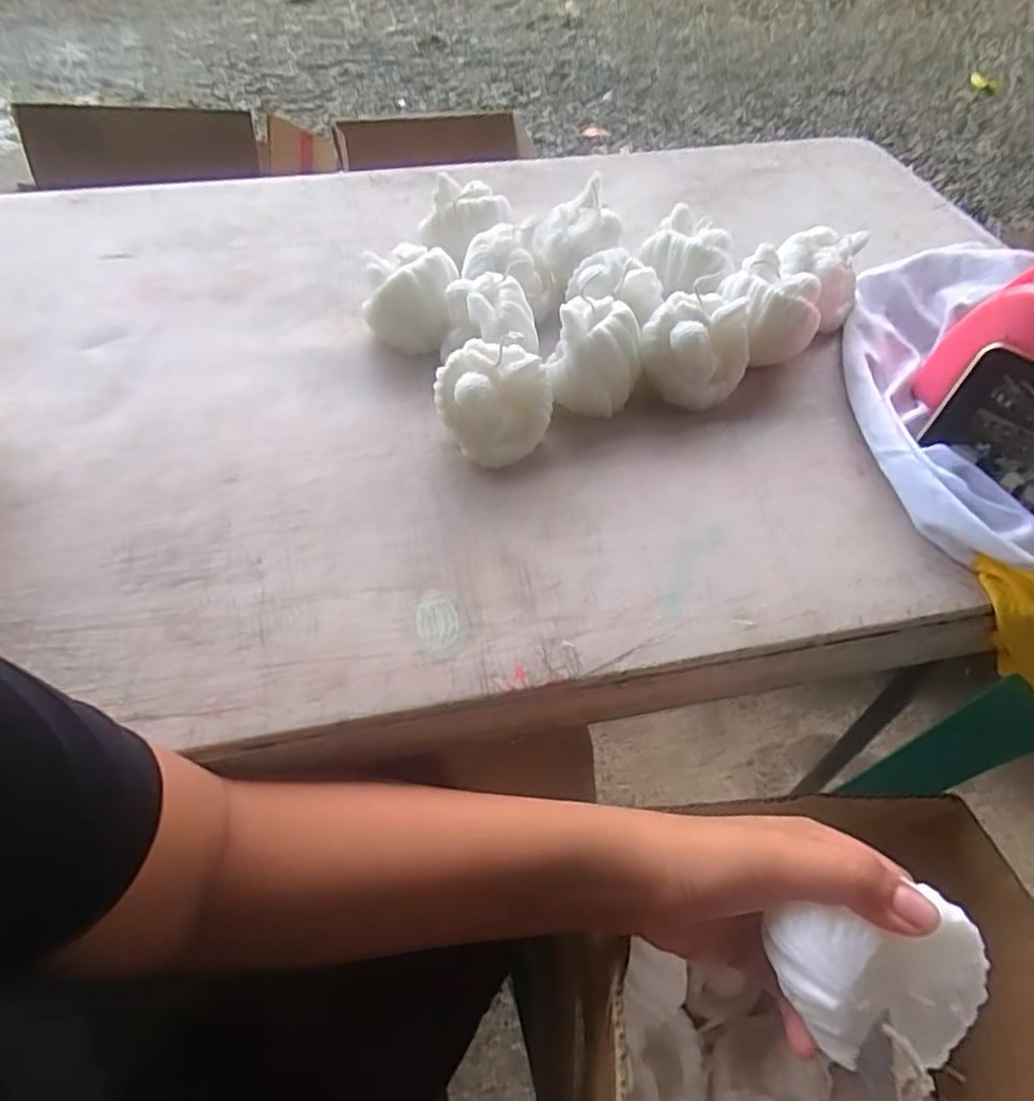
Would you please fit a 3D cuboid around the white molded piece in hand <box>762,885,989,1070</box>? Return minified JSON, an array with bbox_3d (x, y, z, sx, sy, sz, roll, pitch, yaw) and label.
[{"bbox_3d":[0.132,0.151,0.242,0.065,0.030,0.047,-5,52,-6],"label":"white molded piece in hand"}]

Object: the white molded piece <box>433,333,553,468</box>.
[{"bbox_3d":[-0.014,-0.085,0.403,0.057,0.062,0.045,-25,57,-20],"label":"white molded piece"}]

